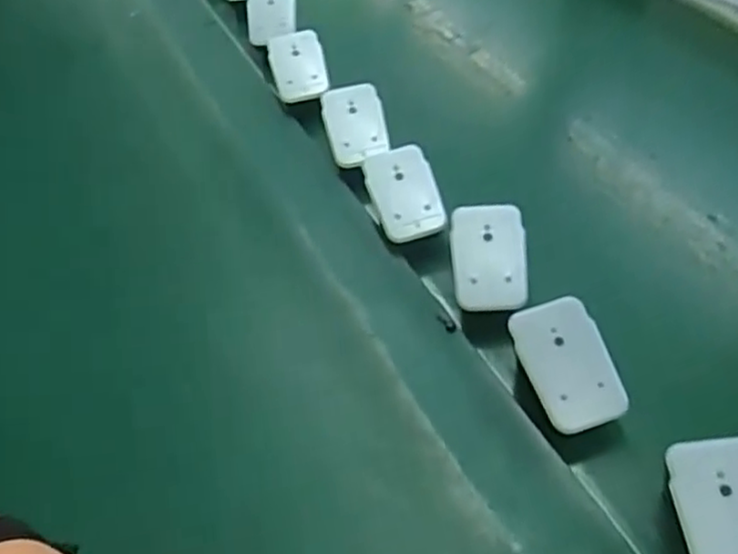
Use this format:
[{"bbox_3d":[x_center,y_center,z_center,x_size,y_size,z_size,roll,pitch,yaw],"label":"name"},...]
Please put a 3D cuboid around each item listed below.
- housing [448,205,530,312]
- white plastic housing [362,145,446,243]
[{"bbox_3d":[0.073,-0.012,0.435,0.044,0.007,0.065,-3,75,4],"label":"housing"},{"bbox_3d":[0.023,-0.056,0.485,0.045,0.008,0.065,-19,73,9],"label":"white plastic housing"}]

